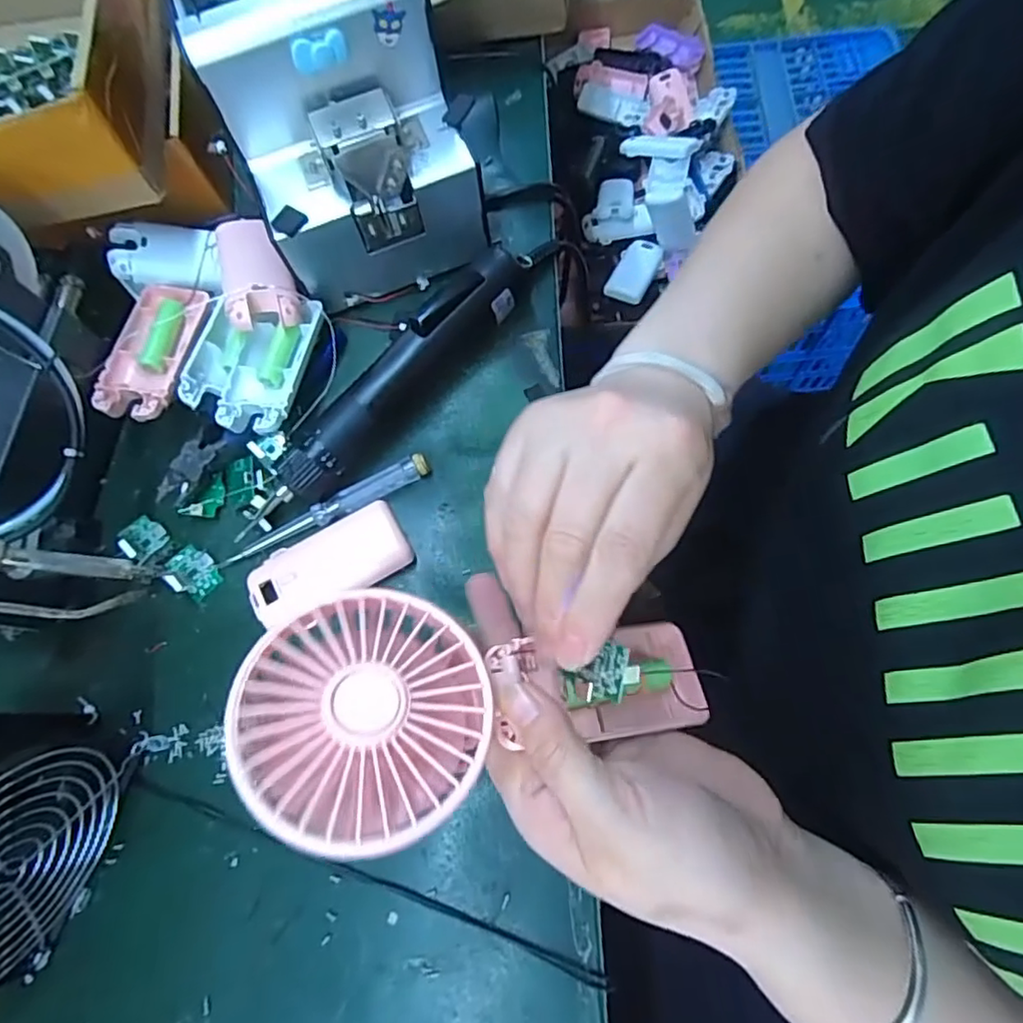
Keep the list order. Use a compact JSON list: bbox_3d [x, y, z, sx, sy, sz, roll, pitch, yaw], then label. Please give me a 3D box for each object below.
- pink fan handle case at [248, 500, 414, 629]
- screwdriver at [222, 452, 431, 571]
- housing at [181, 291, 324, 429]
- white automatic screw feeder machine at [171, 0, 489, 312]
[{"bbox_3d":[-0.108,0.030,0.356,0.092,0.014,0.045,-26,73,-3],"label":"pink fan handle case"},{"bbox_3d":[-0.112,0.000,0.368,0.133,0.014,0.015,-28,73,-4],"label":"screwdriver"},{"bbox_3d":[-0.162,-0.093,0.380,0.069,0.019,0.088,10,74,8],"label":"housing"},{"bbox_3d":[-0.106,-0.245,0.367,0.124,0.140,0.170,-21,73,-3],"label":"white automatic screw feeder machine"}]

